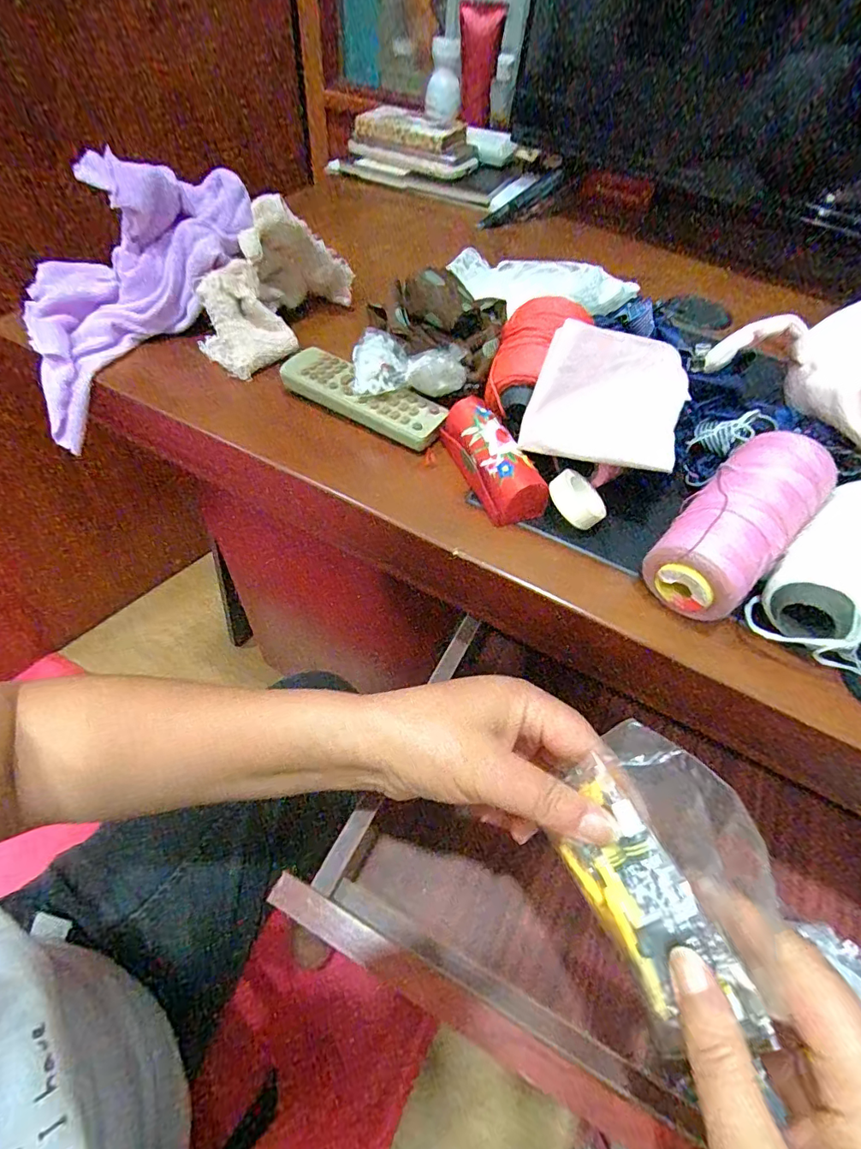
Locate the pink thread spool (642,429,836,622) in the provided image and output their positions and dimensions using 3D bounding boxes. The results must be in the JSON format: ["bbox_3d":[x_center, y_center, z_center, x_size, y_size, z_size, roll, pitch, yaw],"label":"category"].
[{"bbox_3d":[0.166,-0.031,0.268,0.121,0.043,0.052,-42,66,-14],"label":"pink thread spool"}]

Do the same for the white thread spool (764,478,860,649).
[{"bbox_3d":[0.216,-0.002,0.268,0.050,0.043,0.111,39,60,22],"label":"white thread spool"}]

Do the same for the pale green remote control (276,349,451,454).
[{"bbox_3d":[-0.047,-0.123,0.352,0.120,0.019,0.035,27,56,14],"label":"pale green remote control"}]

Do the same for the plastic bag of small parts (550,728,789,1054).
[{"bbox_3d":[0.102,0.127,0.215,0.080,0.013,0.111,-41,60,18],"label":"plastic bag of small parts"}]

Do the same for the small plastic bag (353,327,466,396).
[{"bbox_3d":[-0.014,-0.142,0.343,0.071,0.035,0.045,3,53,-3],"label":"small plastic bag"}]

